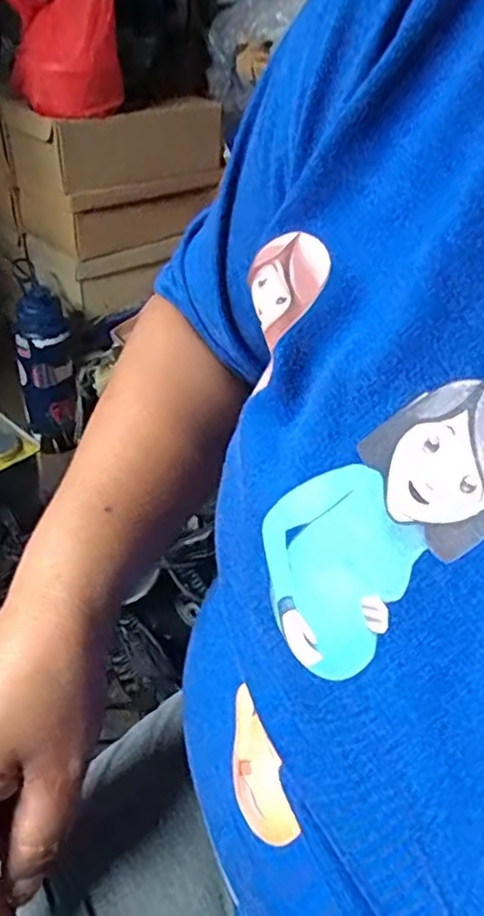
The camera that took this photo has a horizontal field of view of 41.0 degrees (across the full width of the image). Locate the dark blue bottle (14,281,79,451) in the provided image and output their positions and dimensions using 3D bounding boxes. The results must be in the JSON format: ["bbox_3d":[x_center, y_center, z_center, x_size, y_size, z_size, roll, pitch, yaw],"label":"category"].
[{"bbox_3d":[-0.325,-0.134,1.084,0.089,0.268,0.064,-8,42,-16],"label":"dark blue bottle"}]

